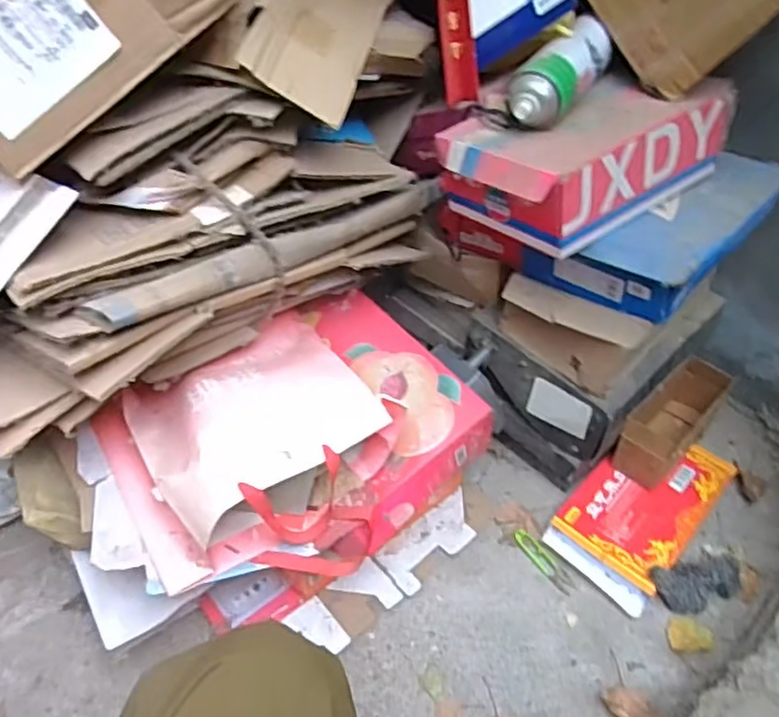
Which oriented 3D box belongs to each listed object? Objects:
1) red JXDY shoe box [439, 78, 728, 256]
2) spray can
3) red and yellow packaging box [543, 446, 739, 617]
[{"bbox_3d":[0.260,-0.285,0.886,0.357,0.116,0.234,-28,53,-23],"label":"red JXDY shoe box"},{"bbox_3d":[0.228,-0.388,0.868,0.083,0.060,0.220,27,53,23],"label":"spray can"},{"bbox_3d":[0.411,0.240,1.059,0.179,0.034,0.319,35,57,28],"label":"red and yellow packaging box"}]

